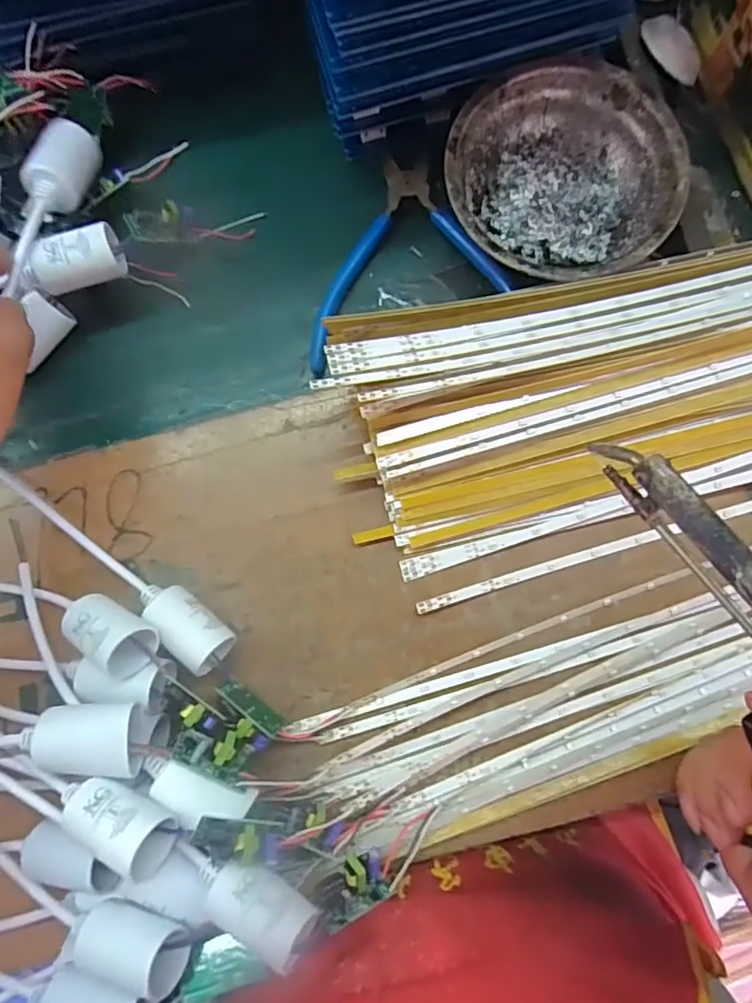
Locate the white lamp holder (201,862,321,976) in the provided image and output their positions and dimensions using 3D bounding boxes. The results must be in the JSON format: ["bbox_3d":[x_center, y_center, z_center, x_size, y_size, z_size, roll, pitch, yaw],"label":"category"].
[{"bbox_3d":[-0.050,0.172,0.244,0.049,0.021,0.027,21,85,17],"label":"white lamp holder"}]

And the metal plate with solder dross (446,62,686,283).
[{"bbox_3d":[0.104,-0.179,0.326,0.123,0.030,0.121,0,82,2],"label":"metal plate with solder dross"}]

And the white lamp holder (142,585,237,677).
[{"bbox_3d":[-0.098,0.066,0.309,0.047,0.032,0.025,43,86,7],"label":"white lamp holder"}]

